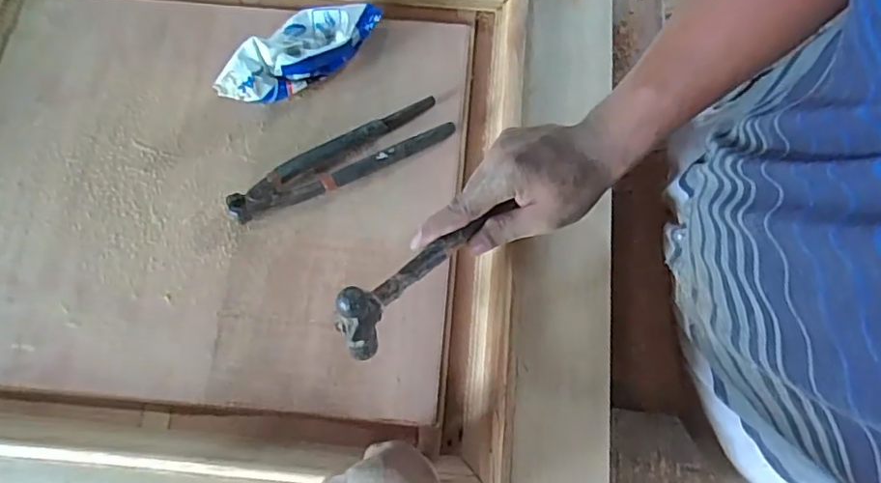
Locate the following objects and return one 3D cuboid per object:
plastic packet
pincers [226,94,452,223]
[{"bbox_3d":[-0.133,-0.186,0.581,0.176,0.058,0.068,-31,74,-10],"label":"plastic packet"},{"bbox_3d":[-0.093,-0.076,0.561,0.212,0.017,0.045,-26,73,-9],"label":"pincers"}]

